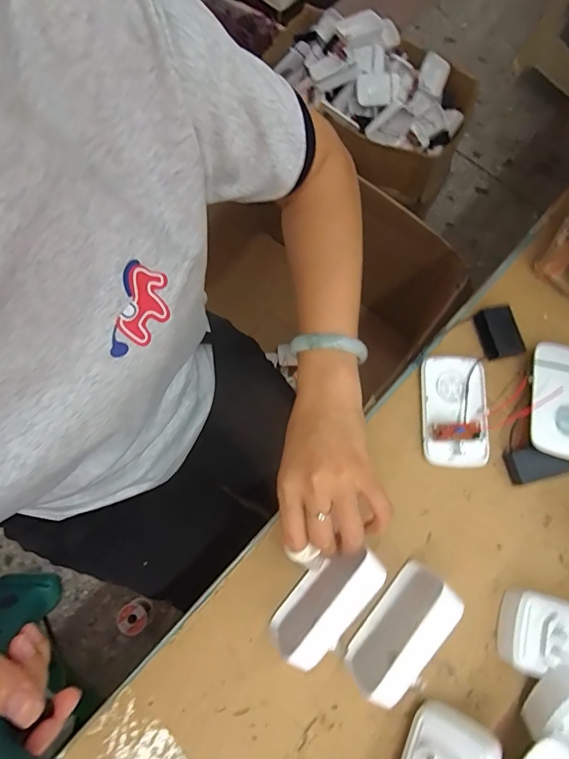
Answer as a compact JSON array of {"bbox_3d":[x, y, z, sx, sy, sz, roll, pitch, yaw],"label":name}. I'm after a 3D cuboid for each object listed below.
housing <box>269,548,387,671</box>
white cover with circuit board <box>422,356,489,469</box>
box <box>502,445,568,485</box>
[{"bbox_3d":[0.027,0.162,0.326,0.046,0.046,0.094,41,78,12],"label":"housing"},{"bbox_3d":[0.151,0.028,0.387,0.055,0.023,0.097,4,75,2],"label":"white cover with circuit board"},{"bbox_3d":[0.217,0.071,0.370,0.051,0.018,0.029,-11,75,-2],"label":"box"}]

